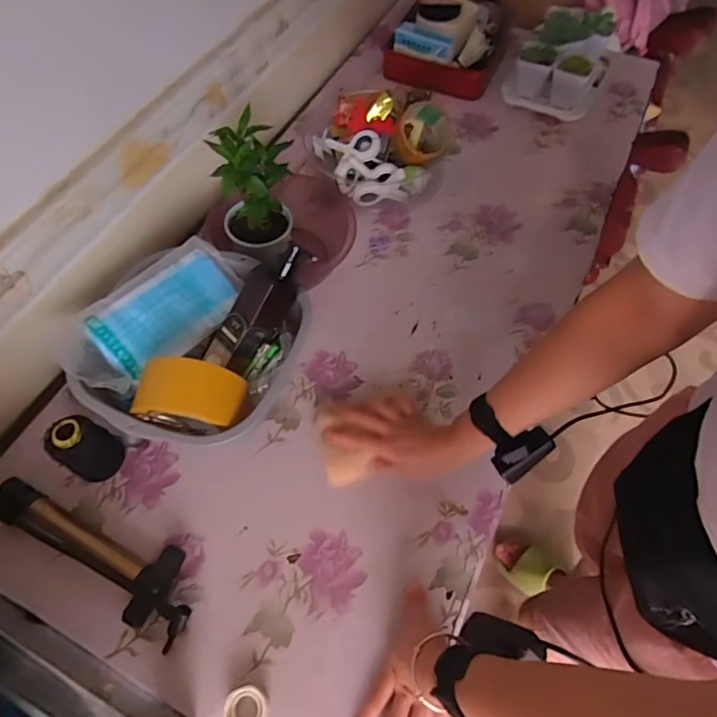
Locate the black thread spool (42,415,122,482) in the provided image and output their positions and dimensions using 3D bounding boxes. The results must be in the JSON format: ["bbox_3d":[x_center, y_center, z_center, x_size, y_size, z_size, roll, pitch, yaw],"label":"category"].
[{"bbox_3d":[-0.322,0.107,0.610,0.047,0.097,0.057,30,64,16],"label":"black thread spool"}]

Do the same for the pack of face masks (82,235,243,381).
[{"bbox_3d":[-0.245,-0.066,0.662,0.188,0.035,0.112,-40,96,-23],"label":"pack of face masks"}]

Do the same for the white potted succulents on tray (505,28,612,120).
[{"bbox_3d":[0.392,-0.595,1.016,0.191,0.104,0.229,21,62,11],"label":"white potted succulents on tray"}]

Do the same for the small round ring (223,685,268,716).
[{"bbox_3d":[-0.113,0.355,0.517,0.042,0.015,0.041,0,60,0],"label":"small round ring"}]

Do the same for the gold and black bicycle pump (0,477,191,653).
[{"bbox_3d":[-0.295,0.213,0.586,0.275,0.035,0.082,28,64,15],"label":"gold and black bicycle pump"}]

